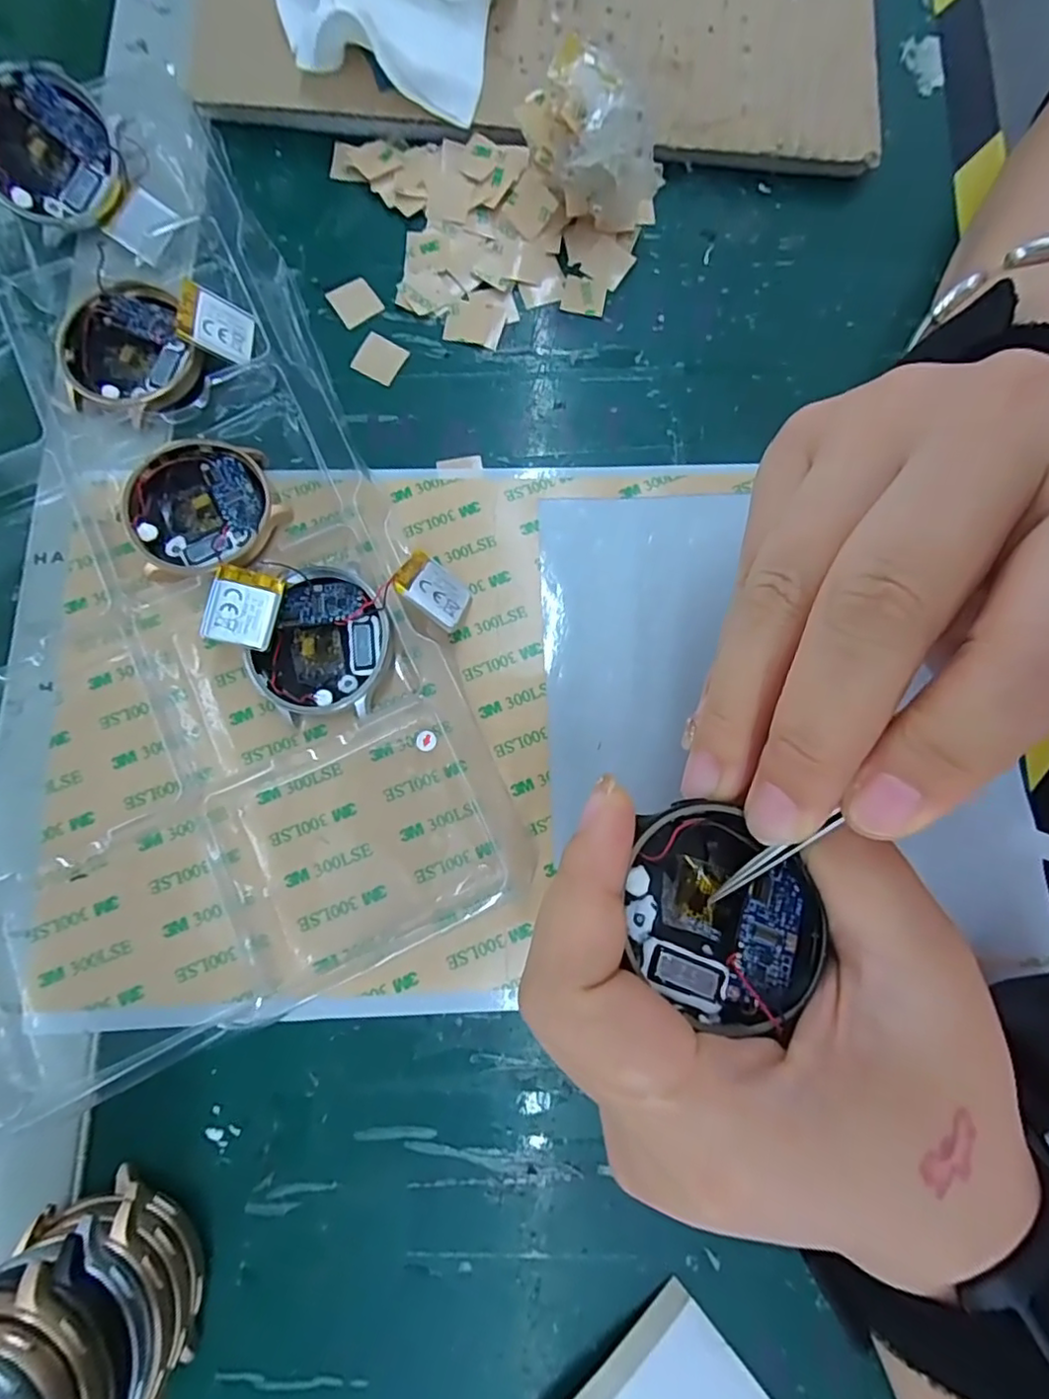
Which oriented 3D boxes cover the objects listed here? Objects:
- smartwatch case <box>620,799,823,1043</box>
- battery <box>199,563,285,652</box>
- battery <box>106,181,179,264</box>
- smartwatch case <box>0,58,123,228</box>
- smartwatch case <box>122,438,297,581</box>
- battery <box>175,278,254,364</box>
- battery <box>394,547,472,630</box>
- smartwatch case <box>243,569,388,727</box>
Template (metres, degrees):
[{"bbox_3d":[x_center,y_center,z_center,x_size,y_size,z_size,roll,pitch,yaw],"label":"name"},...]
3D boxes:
[{"bbox_3d":[0.042,0.044,0.126,0.038,0.014,0.040,12,80,1],"label":"smartwatch case"},{"bbox_3d":[-0.083,-0.027,0.181,0.019,0.004,0.022,14,84,-9],"label":"battery"},{"bbox_3d":[-0.132,-0.164,0.212,0.022,0.004,0.019,32,98,-4],"label":"battery"},{"bbox_3d":[-0.160,-0.182,0.204,0.044,0.007,0.044,-14,105,-1],"label":"smartwatch case"},{"bbox_3d":[-0.101,-0.060,0.195,0.046,0.009,0.041,-14,80,-3],"label":"smartwatch case"},{"bbox_3d":[-0.098,-0.120,0.197,0.022,0.004,0.019,10,81,-42],"label":"battery"},{"bbox_3d":[-0.028,-0.034,0.188,0.023,0.004,0.019,36,50,-15],"label":"battery"},{"bbox_3d":[-0.061,-0.016,0.187,0.040,0.013,0.044,25,80,3],"label":"smartwatch case"}]

